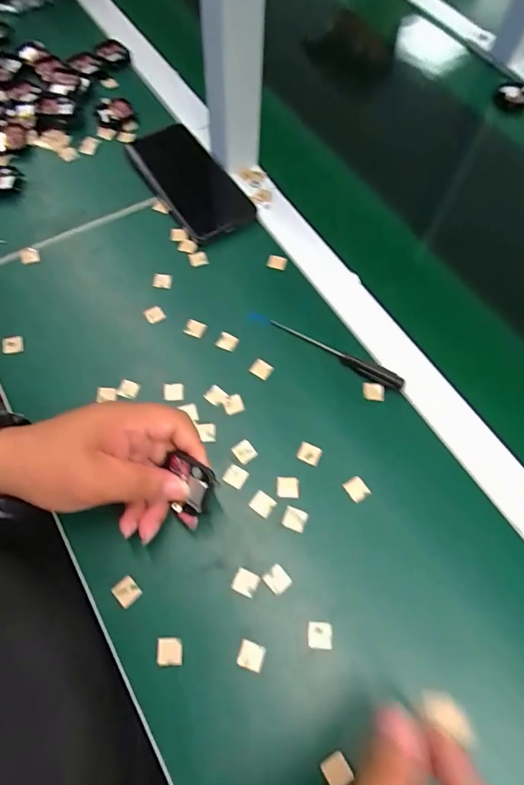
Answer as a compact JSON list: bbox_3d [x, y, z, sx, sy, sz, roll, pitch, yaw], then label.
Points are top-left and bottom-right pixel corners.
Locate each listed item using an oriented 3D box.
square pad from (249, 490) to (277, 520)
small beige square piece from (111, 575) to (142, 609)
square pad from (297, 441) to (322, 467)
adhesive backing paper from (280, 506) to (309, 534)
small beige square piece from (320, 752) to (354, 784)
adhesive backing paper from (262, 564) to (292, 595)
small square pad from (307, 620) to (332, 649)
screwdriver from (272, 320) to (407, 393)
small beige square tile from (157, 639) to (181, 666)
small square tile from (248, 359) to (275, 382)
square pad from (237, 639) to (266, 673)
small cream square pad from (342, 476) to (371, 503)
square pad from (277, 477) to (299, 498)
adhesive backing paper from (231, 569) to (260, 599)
[{"bbox_3d":[0.001,0.087,0.347,0.018,0.004,0.015,35,68,13],"label":"square pad"},{"bbox_3d":[-0.098,0.144,0.319,0.016,0.004,0.018,-41,73,-19],"label":"small beige square piece"},{"bbox_3d":[0.039,0.051,0.367,0.019,0.004,0.015,23,66,8],"label":"square pad"},{"bbox_3d":[0.026,0.099,0.344,0.018,0.004,0.015,20,66,7],"label":"adhesive backing paper"},{"bbox_3d":[0.047,0.239,0.279,0.016,0.007,0.016,-29,69,-15],"label":"small beige square piece"},{"bbox_3d":[0.011,0.138,0.325,0.015,0.004,0.018,-41,73,-19],"label":"adhesive backing paper"},{"bbox_3d":[0.041,0.171,0.312,0.017,0.004,0.017,4,65,0],"label":"small square pad"},{"bbox_3d":[0.067,-0.035,0.400,0.129,0.014,0.012,28,67,10],"label":"screwdriver"},{"bbox_3d":[-0.064,0.178,0.305,0.016,0.004,0.016,-1,65,-3],"label":"small beige square tile"},{"bbox_3d":[0.000,-0.021,0.397,0.018,0.004,0.015,30,67,11],"label":"small square tile"},{"bbox_3d":[-0.007,0.182,0.305,0.017,0.004,0.017,16,65,5],"label":"square pad"},{"bbox_3d":[0.076,0.077,0.355,0.015,0.004,0.018,-34,71,-17],"label":"small cream square pad"},{"bbox_3d":[0.021,0.075,0.353,0.018,0.004,0.016,4,65,-1],"label":"square pad"},{"bbox_3d":[-0.012,0.140,0.324,0.016,0.004,0.017,25,66,9],"label":"adhesive backing paper"}]

